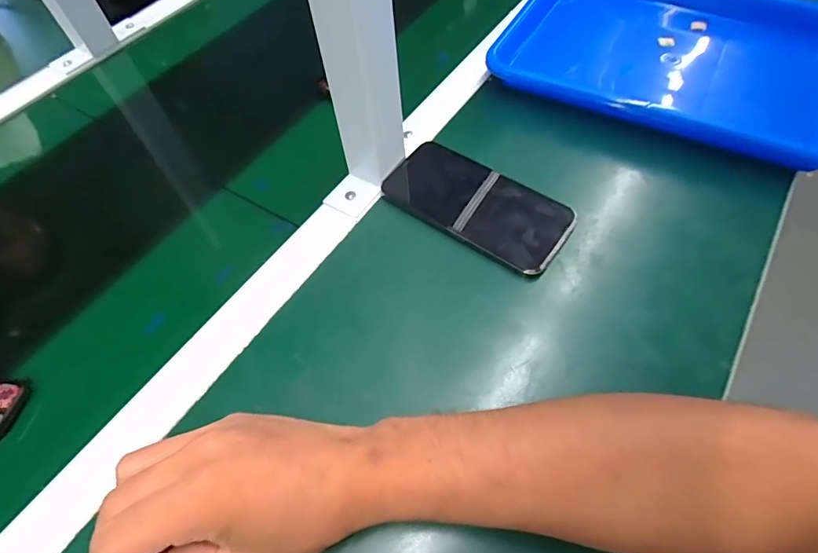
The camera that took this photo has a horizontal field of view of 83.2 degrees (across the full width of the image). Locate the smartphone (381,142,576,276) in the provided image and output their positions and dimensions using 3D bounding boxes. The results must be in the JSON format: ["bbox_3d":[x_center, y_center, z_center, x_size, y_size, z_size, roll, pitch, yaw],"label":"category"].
[{"bbox_3d":[0.059,-0.066,0.399,0.158,0.014,0.080,31,64,21],"label":"smartphone"}]

